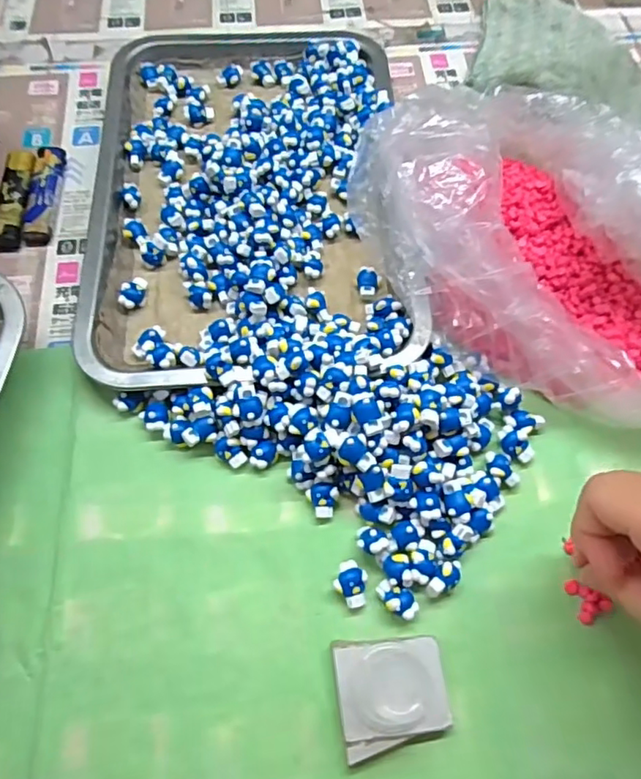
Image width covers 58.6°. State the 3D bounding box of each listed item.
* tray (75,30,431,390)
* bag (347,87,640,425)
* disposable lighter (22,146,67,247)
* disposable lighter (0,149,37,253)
[{"bbox_3d":[-0.048,-0.145,0.392,0.201,0.034,0.323,-2,64,-2],"label":"tray"},{"bbox_3d":[0.132,-0.094,0.337,0.161,0.088,0.248,-27,68,-13],"label":"bag"},{"bbox_3d":[-0.192,-0.137,0.399,0.018,0.013,0.082,-2,64,-2],"label":"disposable lighter"},{"bbox_3d":[-0.213,-0.134,0.397,0.022,0.011,0.086,-4,64,-3],"label":"disposable lighter"}]

